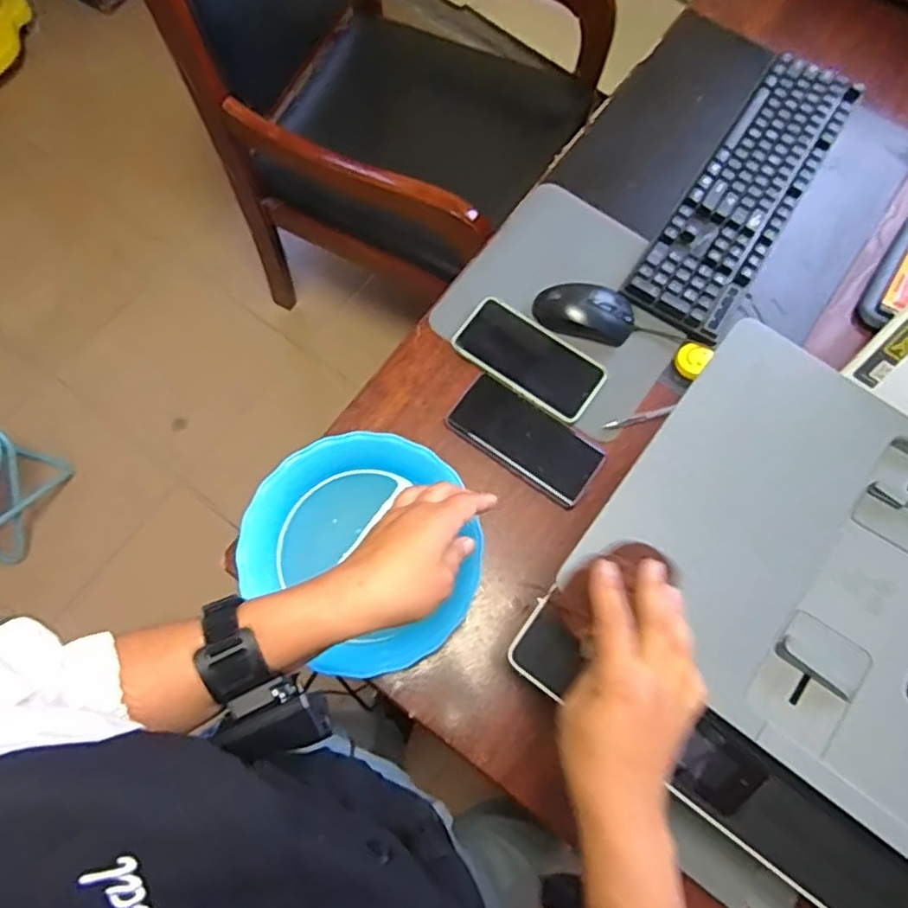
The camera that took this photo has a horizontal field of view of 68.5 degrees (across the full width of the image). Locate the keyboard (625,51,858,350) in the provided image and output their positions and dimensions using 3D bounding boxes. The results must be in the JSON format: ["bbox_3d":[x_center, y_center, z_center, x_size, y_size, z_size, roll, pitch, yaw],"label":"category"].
[{"bbox_3d":[0.359,-0.321,0.816,0.115,0.033,0.428,33,76,8],"label":"keyboard"}]

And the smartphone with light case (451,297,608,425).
[{"bbox_3d":[0.084,-0.106,0.742,0.162,0.011,0.083,36,76,8],"label":"smartphone with light case"}]

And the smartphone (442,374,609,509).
[{"bbox_3d":[0.076,-0.017,0.714,0.163,0.015,0.072,35,76,8],"label":"smartphone"}]

